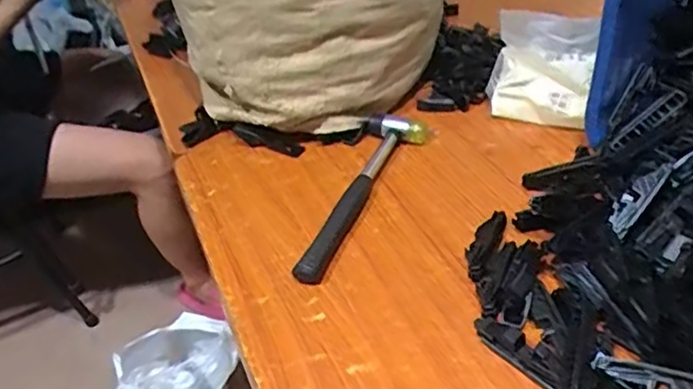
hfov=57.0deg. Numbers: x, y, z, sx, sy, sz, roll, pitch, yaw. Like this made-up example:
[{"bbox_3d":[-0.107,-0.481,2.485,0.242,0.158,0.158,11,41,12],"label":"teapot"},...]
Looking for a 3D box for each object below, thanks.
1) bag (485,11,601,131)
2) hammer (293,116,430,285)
[{"bbox_3d":[0.201,-0.128,0.661,0.105,0.109,0.048,9,39,18],"label":"bag"},{"bbox_3d":[0.018,-0.006,0.596,0.056,0.021,0.245,9,39,18],"label":"hammer"}]

